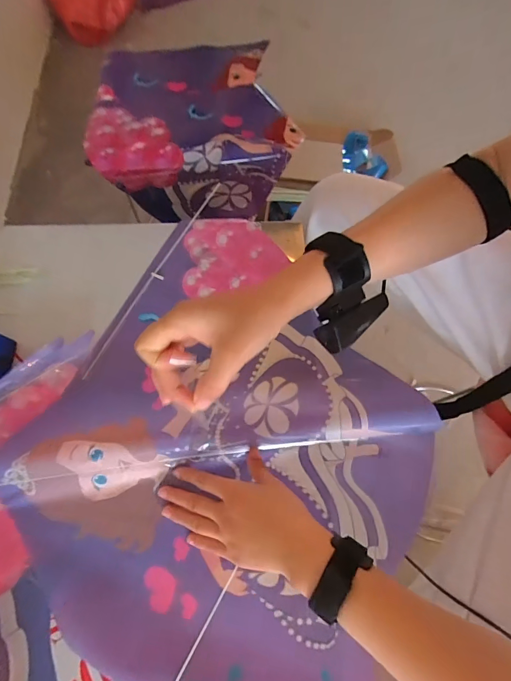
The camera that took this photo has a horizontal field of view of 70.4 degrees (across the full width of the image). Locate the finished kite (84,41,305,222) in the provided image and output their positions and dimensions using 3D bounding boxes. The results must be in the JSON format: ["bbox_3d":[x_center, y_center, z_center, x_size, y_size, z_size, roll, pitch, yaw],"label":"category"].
[{"bbox_3d":[-0.113,-0.428,0.754,0.382,0.154,0.370,1,69,0],"label":"finished kite"}]

